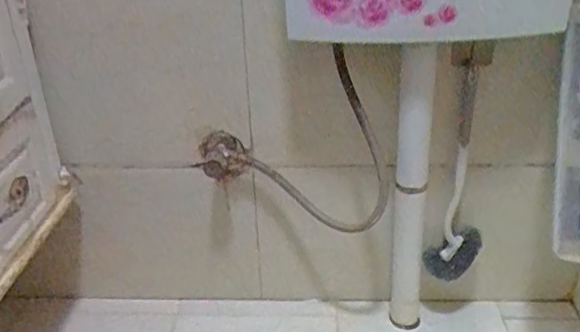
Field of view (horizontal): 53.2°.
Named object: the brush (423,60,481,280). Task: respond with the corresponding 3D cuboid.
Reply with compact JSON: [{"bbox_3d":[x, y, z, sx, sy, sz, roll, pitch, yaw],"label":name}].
[{"bbox_3d":[0.276,0.025,0.931,0.087,0.382,0.068,8,30,18],"label":"brush"}]

